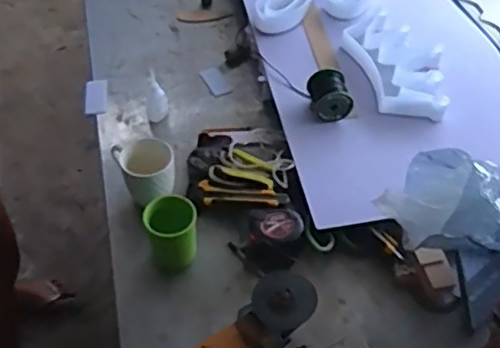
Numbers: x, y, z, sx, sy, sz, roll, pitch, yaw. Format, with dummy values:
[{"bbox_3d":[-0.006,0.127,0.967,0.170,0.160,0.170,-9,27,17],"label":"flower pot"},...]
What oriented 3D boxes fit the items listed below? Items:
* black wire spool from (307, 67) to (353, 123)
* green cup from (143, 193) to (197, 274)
[{"bbox_3d":[0.138,-0.138,1.136,0.068,0.067,0.074,-11,50,-8],"label":"black wire spool"},{"bbox_3d":[-0.117,0.089,0.974,0.073,0.102,0.069,1,49,-1],"label":"green cup"}]

